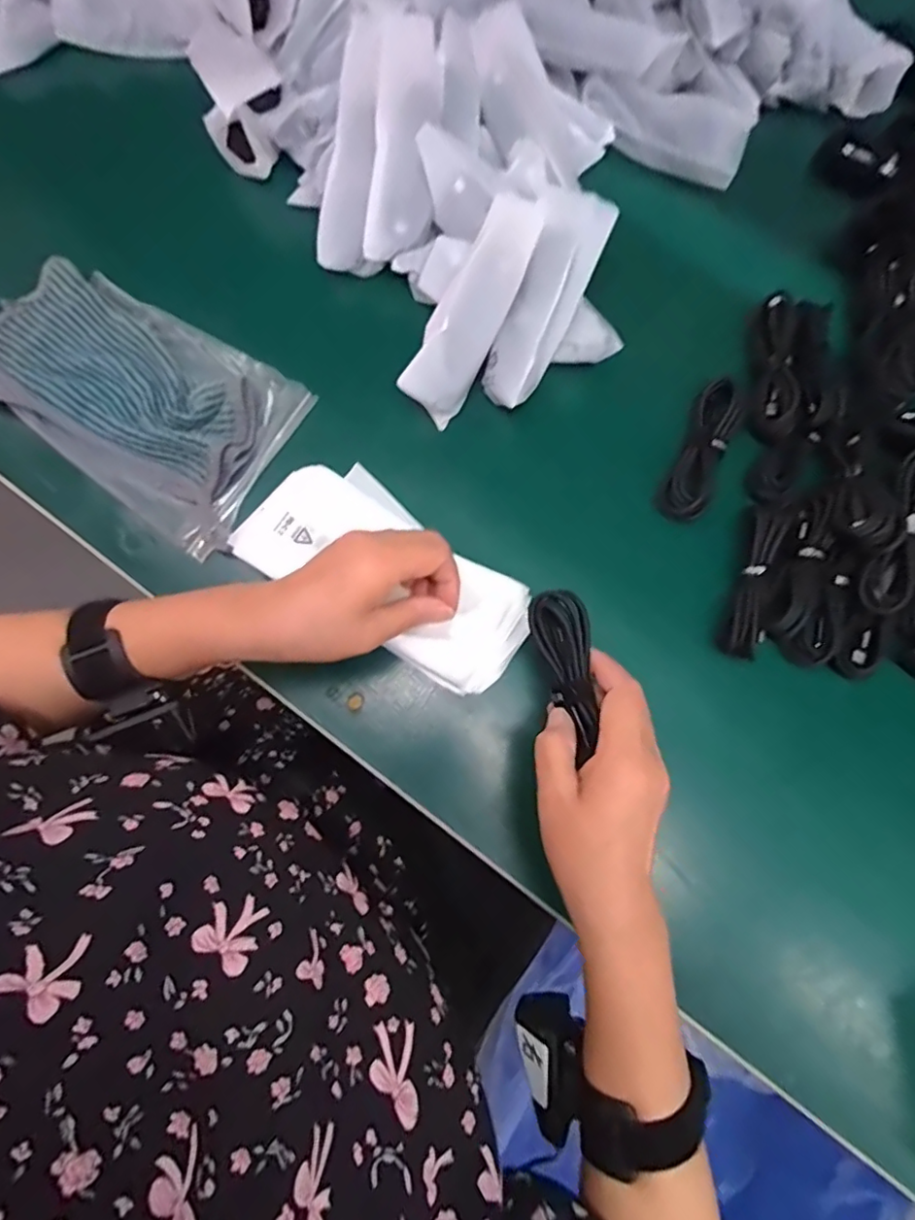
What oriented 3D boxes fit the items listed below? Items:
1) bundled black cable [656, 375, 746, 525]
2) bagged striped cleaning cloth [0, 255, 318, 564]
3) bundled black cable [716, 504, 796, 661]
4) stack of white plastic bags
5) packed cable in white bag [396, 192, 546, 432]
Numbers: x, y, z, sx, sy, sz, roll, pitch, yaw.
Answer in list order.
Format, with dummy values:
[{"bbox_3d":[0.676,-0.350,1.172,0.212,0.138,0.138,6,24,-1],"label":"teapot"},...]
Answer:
[{"bbox_3d":[0.179,-0.116,0.421,0.032,0.023,0.104,25,79,4],"label":"bundled black cable"},{"bbox_3d":[-0.237,-0.158,0.426,0.230,0.026,0.142,33,80,5],"label":"bagged striped cleaning cloth"},{"bbox_3d":[0.207,-0.023,0.402,0.026,0.028,0.116,24,79,3],"label":"bundled black cable"},{"bbox_3d":[-0.045,-0.023,0.396,0.197,0.032,0.099,37,80,2],"label":"stack of white plastic bags"},{"bbox_3d":[0.013,-0.217,0.408,0.053,0.042,0.171,29,96,4],"label":"packed cable in white bag"}]

